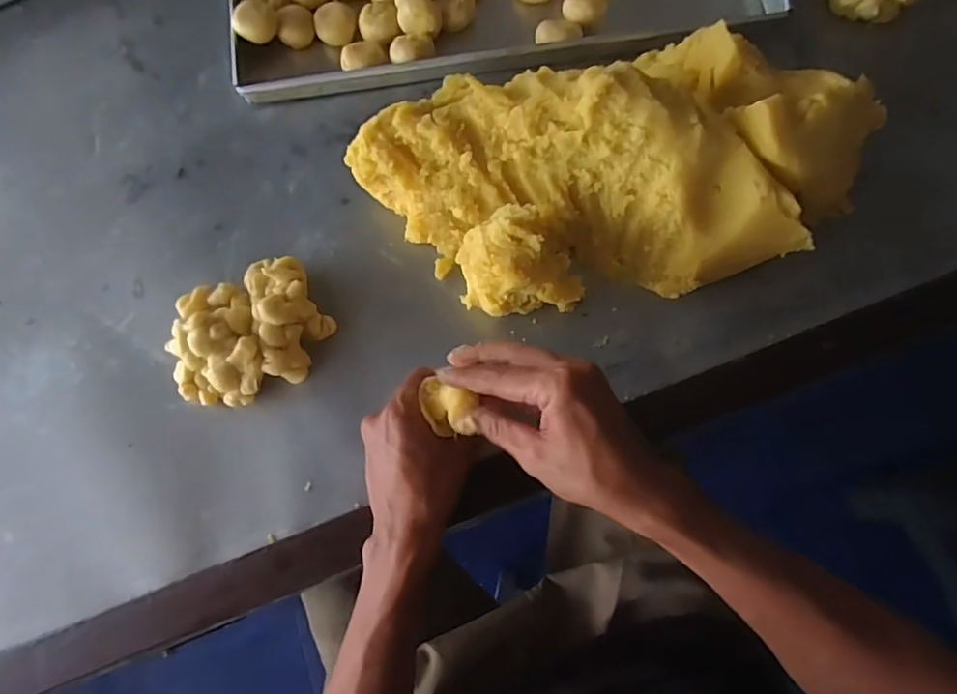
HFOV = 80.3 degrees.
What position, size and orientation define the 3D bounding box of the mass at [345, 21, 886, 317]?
[{"bbox_3d":[0.111,-0.146,0.451,0.407,0.087,0.203,-12,76,-1],"label":"mass"}]

